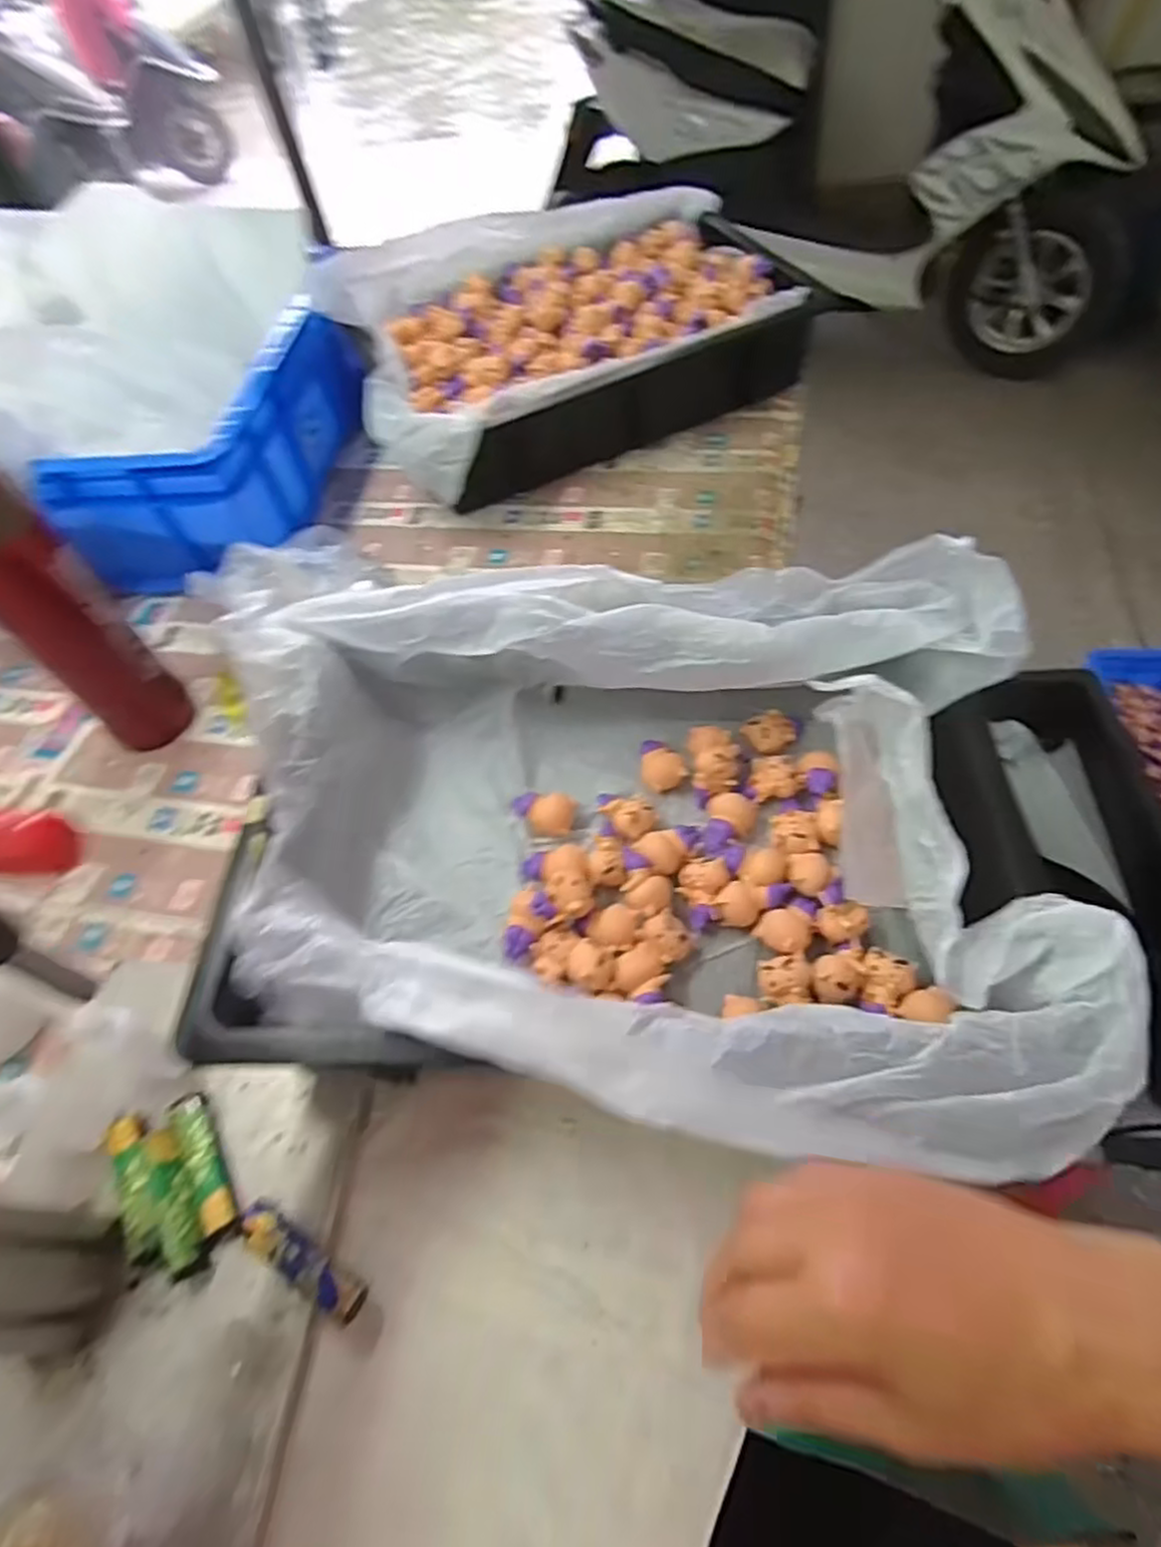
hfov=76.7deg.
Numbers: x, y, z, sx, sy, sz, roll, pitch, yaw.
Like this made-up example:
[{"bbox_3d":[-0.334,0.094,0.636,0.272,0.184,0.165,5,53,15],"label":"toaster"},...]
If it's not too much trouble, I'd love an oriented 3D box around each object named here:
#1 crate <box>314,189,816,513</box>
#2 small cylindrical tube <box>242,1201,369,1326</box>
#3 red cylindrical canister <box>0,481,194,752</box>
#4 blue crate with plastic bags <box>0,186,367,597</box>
[{"bbox_3d":[-0.029,-0.483,0.811,0.470,0.125,0.368,-25,57,-14],"label":"crate"},{"bbox_3d":[-0.147,0.257,0.387,0.081,0.015,0.021,25,60,20],"label":"small cylindrical tube"},{"bbox_3d":[-0.378,-0.119,0.529,0.053,0.276,0.072,29,61,22],"label":"red cylindrical canister"},{"bbox_3d":[-0.592,-0.398,0.730,0.641,0.307,0.367,1,55,4],"label":"blue crate with plastic bags"}]

